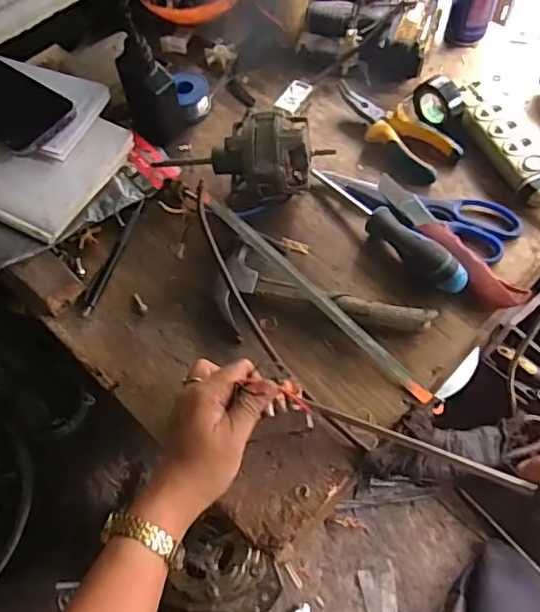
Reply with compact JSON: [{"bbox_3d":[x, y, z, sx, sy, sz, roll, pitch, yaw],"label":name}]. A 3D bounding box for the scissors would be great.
[{"bbox_3d":[0.153,-0.111,0.604,0.206,0.018,0.065,28,66,16],"label":"scissors"}]

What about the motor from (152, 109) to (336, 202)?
[{"bbox_3d":[-0.026,-0.150,0.592,0.166,0.069,0.077,-3,61,1],"label":"motor"}]

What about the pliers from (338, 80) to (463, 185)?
[{"bbox_3d":[0.134,-0.197,0.657,0.060,0.027,0.155,-41,67,-18],"label":"pliers"}]

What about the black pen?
[{"bbox_3d":[-0.159,-0.051,0.601,0.011,0.008,0.138,14,63,10],"label":"black pen"}]

